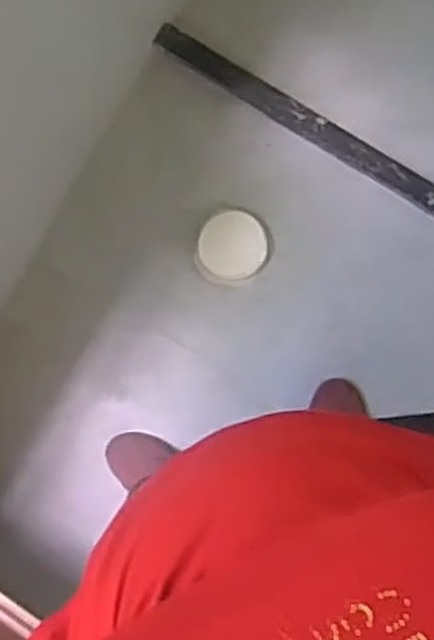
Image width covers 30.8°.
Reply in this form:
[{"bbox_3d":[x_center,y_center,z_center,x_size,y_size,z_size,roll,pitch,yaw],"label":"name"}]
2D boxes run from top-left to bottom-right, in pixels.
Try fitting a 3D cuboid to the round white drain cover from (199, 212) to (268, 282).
[{"bbox_3d":[0.026,-0.125,1.313,0.111,0.014,0.113,0,90,5],"label":"round white drain cover"}]

